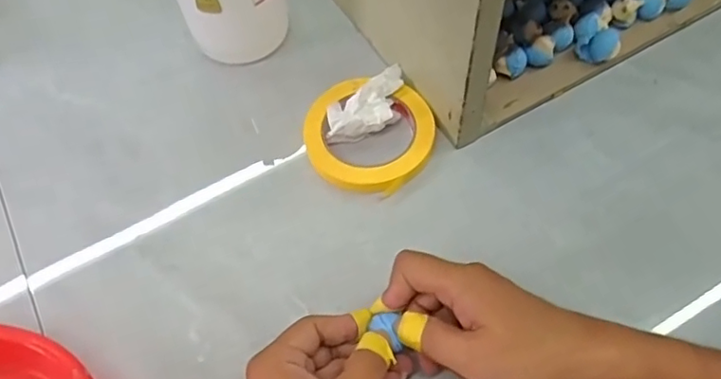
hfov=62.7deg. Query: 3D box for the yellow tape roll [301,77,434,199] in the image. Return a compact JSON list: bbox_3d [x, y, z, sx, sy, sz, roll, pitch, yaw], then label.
[{"bbox_3d":[0.008,-0.047,0.503,0.107,0.021,0.105,-1,60,3],"label":"yellow tape roll"}]

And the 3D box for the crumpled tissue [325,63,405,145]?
[{"bbox_3d":[0.009,-0.069,0.512,0.087,0.021,0.044,-36,64,-16],"label":"crumpled tissue"}]

